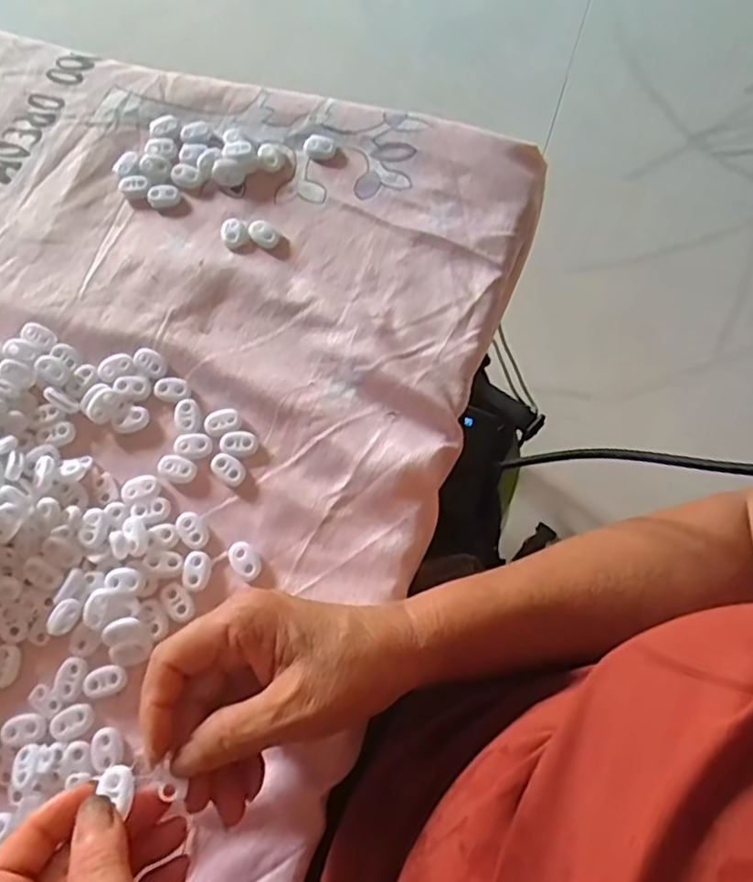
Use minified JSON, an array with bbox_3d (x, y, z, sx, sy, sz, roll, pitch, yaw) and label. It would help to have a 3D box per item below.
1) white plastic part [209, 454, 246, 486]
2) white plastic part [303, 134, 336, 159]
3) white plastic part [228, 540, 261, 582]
[{"bbox_3d":[-0.088,0.017,0.383,0.022,0.005,0.015,32,74,10],"label":"white plastic part"},{"bbox_3d":[-0.040,-0.208,0.457,0.022,0.006,0.017,6,72,2],"label":"white plastic part"},{"bbox_3d":[-0.075,0.068,0.367,0.015,0.005,0.023,-36,75,-11],"label":"white plastic part"}]

